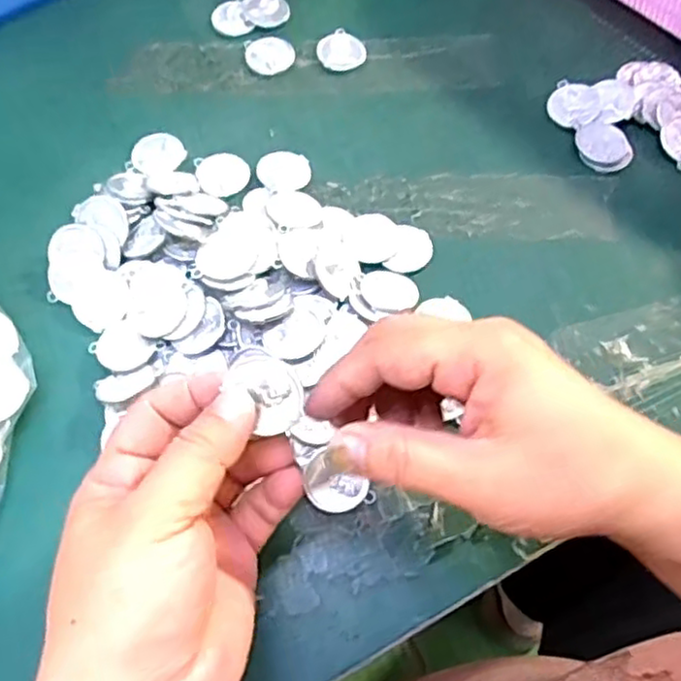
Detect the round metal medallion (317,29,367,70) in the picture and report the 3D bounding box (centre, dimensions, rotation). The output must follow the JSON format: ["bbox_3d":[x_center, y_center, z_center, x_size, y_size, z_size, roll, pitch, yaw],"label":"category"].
[{"bbox_3d":[0.001,-0.181,0.433,0.029,0.005,0.029,0,65,0],"label":"round metal medallion"}]

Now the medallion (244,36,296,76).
[{"bbox_3d":[-0.044,-0.179,0.431,0.029,0.004,0.031,0,65,0],"label":"medallion"}]

